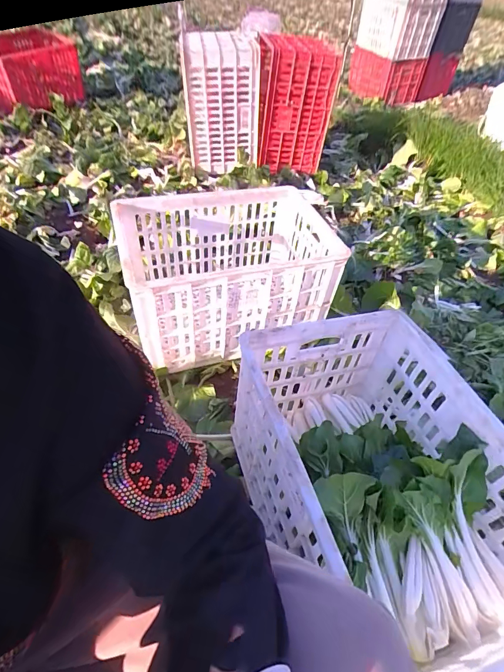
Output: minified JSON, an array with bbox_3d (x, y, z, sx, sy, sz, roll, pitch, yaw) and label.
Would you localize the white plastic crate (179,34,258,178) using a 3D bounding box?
[{"bbox_3d":[-0.128,-0.970,1.524,0.307,0.461,0.261,-1,49,-6],"label":"white plastic crate"}]

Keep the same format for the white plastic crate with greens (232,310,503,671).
[{"bbox_3d":[0.210,0.223,0.593,0.323,0.251,0.496,-11,51,-14],"label":"white plastic crate with greens"}]

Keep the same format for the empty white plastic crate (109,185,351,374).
[{"bbox_3d":[-0.054,-0.180,0.951,0.514,0.257,0.371,-9,50,-13],"label":"empty white plastic crate"}]

